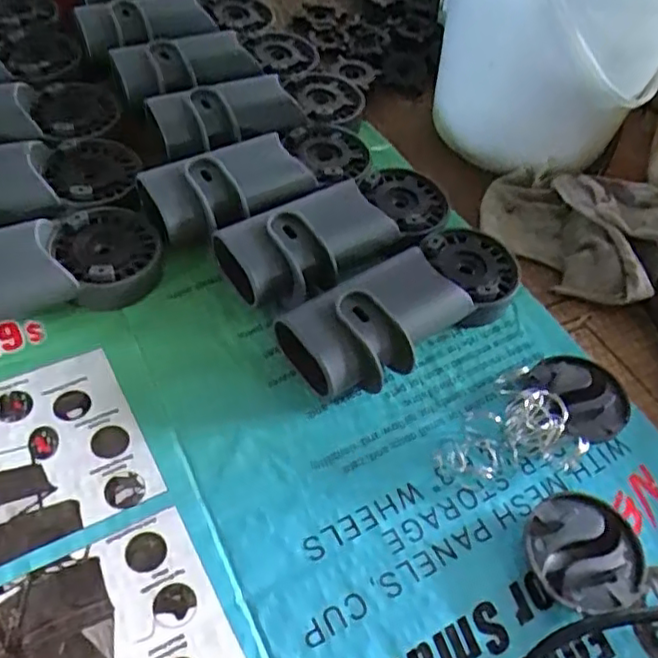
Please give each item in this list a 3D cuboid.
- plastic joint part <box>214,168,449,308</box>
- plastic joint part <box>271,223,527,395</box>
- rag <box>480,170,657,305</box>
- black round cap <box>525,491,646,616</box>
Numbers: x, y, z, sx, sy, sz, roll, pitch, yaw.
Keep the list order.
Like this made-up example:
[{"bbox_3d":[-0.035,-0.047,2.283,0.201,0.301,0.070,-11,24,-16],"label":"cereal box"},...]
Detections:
[{"bbox_3d":[0.014,-0.065,0.415,0.164,0.040,0.073,-28,62,-23],"label":"plastic joint part"},{"bbox_3d":[0.050,-0.017,0.388,0.165,0.038,0.063,-31,63,-24],"label":"plastic joint part"},{"bbox_3d":[0.181,-0.080,0.457,0.103,0.034,0.129,-34,64,-25],"label":"rag"},{"bbox_3d":[0.125,0.111,0.320,0.056,0.019,0.054,3,55,-4],"label":"black round cap"}]

